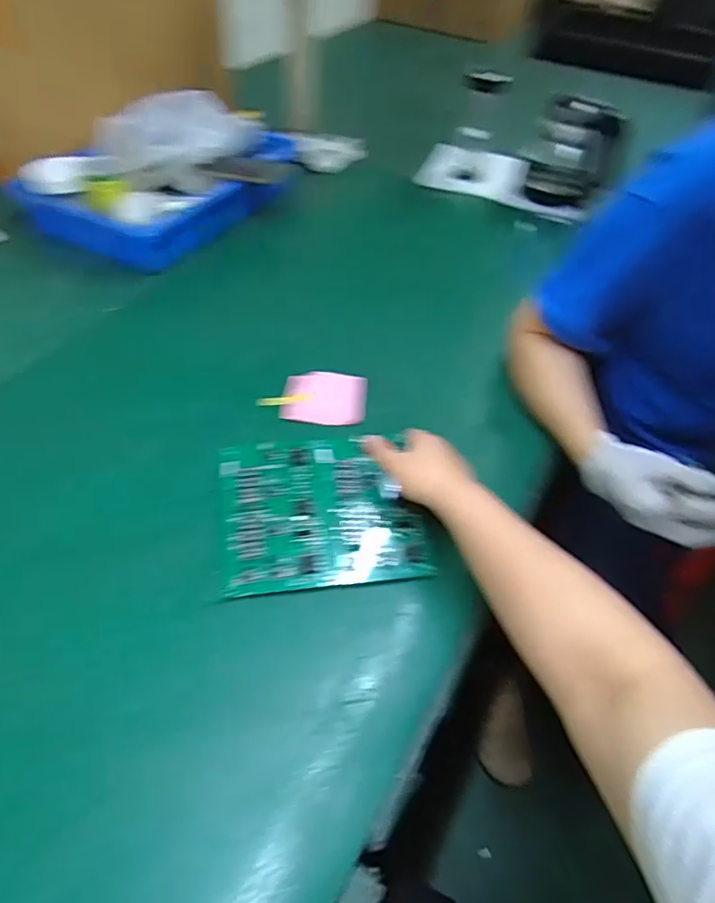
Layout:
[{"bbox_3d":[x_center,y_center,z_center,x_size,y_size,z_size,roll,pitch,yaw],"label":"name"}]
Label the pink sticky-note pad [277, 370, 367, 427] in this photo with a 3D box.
[{"bbox_3d":[-0.040,-0.067,0.702,0.103,0.018,0.083,6,49,0],"label":"pink sticky-note pad"}]

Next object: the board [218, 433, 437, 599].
[{"bbox_3d":[-0.037,0.057,0.576,0.194,0.014,0.167,-5,59,-8],"label":"board"}]

